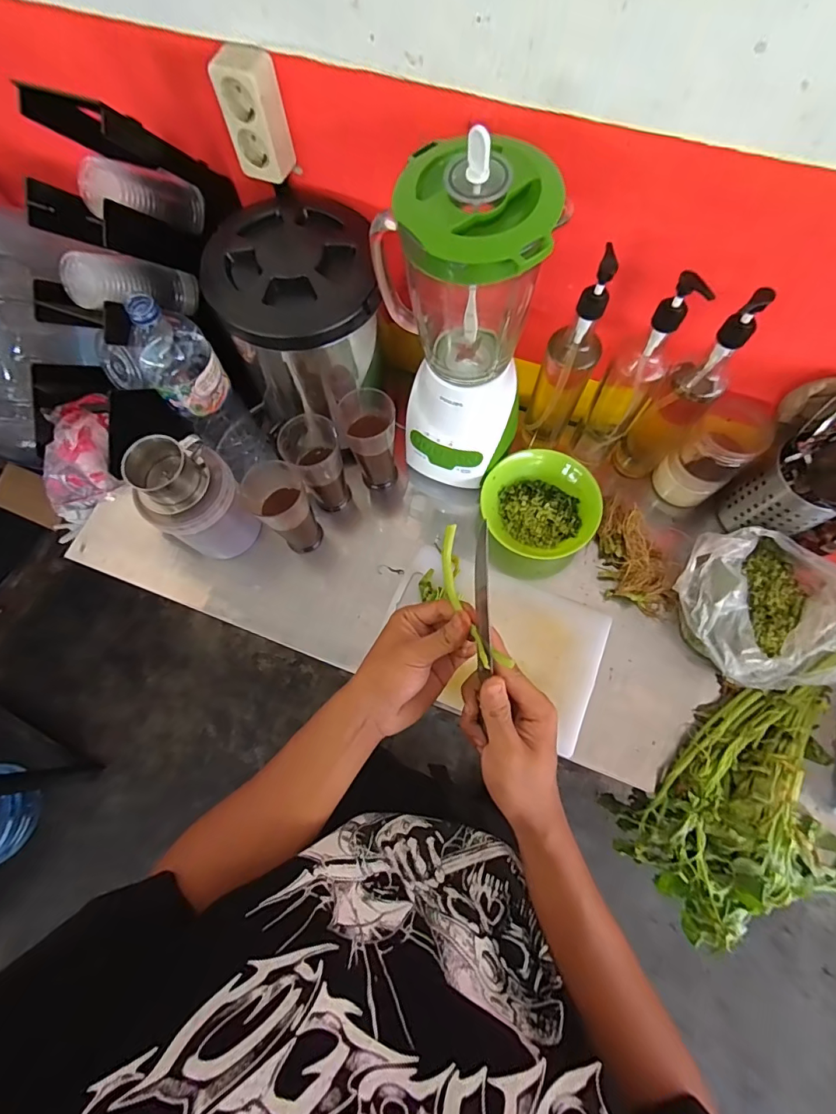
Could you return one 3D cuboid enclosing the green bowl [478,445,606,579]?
[{"bbox_3d":[0.172,-0.060,0.681,0.165,0.074,0.170,22,74,9],"label":"green bowl"}]

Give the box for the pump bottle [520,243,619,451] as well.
[{"bbox_3d":[0.198,-0.248,0.621,0.064,0.317,0.059,34,76,12],"label":"pump bottle"}]

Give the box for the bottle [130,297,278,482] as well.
[{"bbox_3d":[-0.296,-0.223,0.637,0.087,0.298,0.096,39,77,13],"label":"bottle"}]

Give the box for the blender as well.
[{"bbox_3d":[0.050,-0.247,0.563,0.175,0.374,0.161,-4,72,0],"label":"blender"}]

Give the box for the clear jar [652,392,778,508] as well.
[{"bbox_3d":[0.422,-0.148,0.669,0.087,0.158,0.088,-1,72,2],"label":"clear jar"}]

